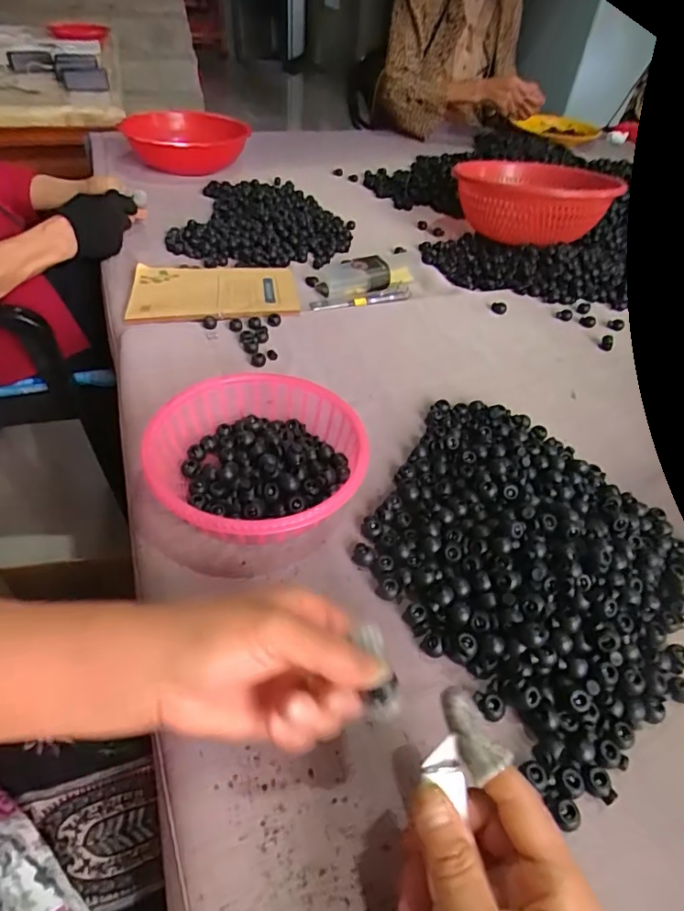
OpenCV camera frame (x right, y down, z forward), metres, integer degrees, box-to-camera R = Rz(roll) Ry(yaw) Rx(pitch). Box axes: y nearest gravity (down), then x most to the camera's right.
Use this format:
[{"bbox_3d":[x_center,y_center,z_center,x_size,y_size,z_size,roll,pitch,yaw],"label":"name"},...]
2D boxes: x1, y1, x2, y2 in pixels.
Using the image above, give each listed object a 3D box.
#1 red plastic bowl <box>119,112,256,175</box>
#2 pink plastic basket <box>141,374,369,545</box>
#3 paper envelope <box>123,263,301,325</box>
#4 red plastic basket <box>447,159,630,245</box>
[{"bbox_3d":[-0.305,-0.621,1.047,0.214,0.072,0.245,-21,53,-23],"label":"red plastic bowl"},{"bbox_3d":[-0.066,0.007,0.423,0.170,0.053,0.169,3,48,-3],"label":"pink plastic basket"},{"bbox_3d":[-0.164,-0.212,0.675,0.208,0.016,0.155,-1,40,-8],"label":"paper envelope"},{"bbox_3d":[0.314,-0.429,0.872,0.230,0.106,0.273,27,51,18],"label":"red plastic basket"}]

